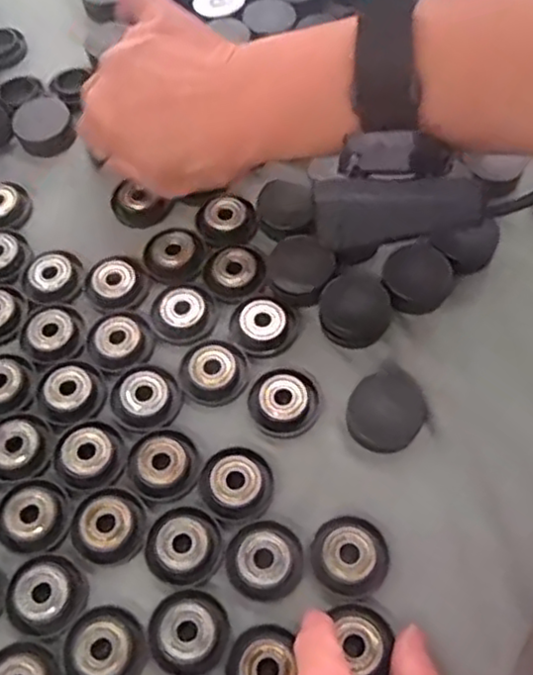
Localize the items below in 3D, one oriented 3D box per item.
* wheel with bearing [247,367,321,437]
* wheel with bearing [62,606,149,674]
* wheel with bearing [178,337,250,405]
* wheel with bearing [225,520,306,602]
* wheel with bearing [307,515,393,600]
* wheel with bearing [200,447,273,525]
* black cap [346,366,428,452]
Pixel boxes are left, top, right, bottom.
[{"bbox_3d":[0.008,0.029,0.325,0.032,0.010,0.032,-1,62,2],"label":"wheel with bearing"},{"bbox_3d":[-0.064,0.122,0.277,0.030,0.009,0.030,-1,62,2],"label":"wheel with bearing"},{"bbox_3d":[-0.024,0.014,0.332,0.030,0.008,0.031,-1,62,2],"label":"wheel with bearing"},{"bbox_3d":[0.000,0.091,0.290,0.030,0.008,0.031,-1,62,2],"label":"wheel with bearing"},{"bbox_3d":[0.034,0.089,0.289,0.031,0.008,0.031,-1,62,2],"label":"wheel with bearing"},{"bbox_3d":[-0.013,0.063,0.306,0.030,0.010,0.032,-1,62,2],"label":"wheel with bearing"},{"bbox_3d":[0.054,0.032,0.316,0.036,0.013,0.031,-35,65,-15],"label":"black cap"}]

